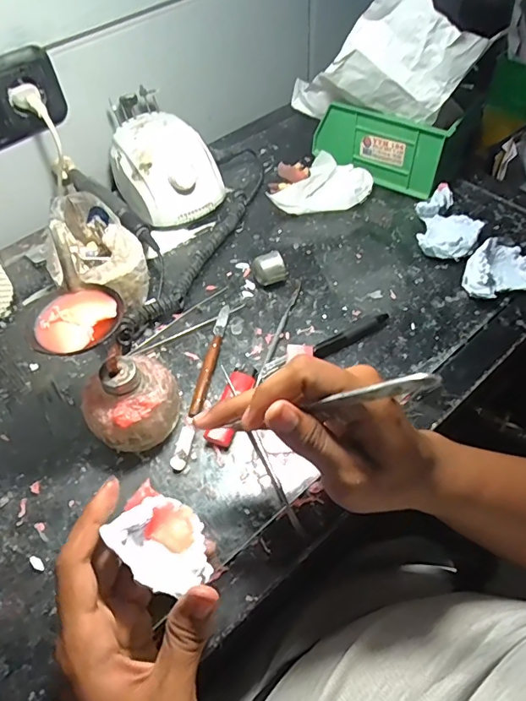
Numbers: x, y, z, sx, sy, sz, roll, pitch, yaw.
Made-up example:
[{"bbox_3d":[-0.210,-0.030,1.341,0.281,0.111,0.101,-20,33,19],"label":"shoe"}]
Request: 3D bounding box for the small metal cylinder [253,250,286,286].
[{"bbox_3d":[0.007,-0.084,0.500,0.030,0.033,0.025,-14,54,-8],"label":"small metal cylinder"}]

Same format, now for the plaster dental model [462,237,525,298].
[{"bbox_3d":[0.235,-0.079,0.477,0.073,0.040,0.053,-13,54,-6],"label":"plaster dental model"}]

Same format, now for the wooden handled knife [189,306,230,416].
[{"bbox_3d":[-0.048,0.007,0.449,0.013,0.013,0.123,6,54,7],"label":"wooden handled knife"}]

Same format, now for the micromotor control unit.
[{"bbox_3d":[-0.124,-0.226,0.577,0.106,0.091,0.156,-31,58,-19],"label":"micromotor control unit"}]

